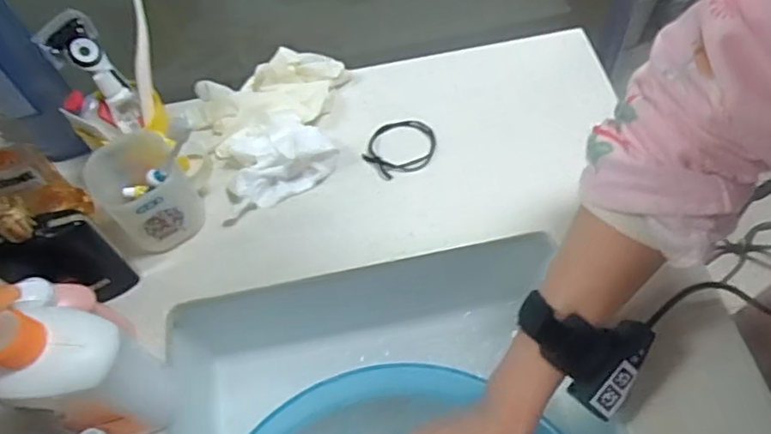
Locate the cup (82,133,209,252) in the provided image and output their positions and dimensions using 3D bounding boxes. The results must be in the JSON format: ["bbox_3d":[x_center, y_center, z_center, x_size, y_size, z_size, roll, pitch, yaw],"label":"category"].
[{"bbox_3d":[-0.207,-0.021,0.520,0.070,0.079,0.072,-1,59,2],"label":"cup"}]

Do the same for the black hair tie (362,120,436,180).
[{"bbox_3d":[0.013,-0.069,0.575,0.068,0.007,0.063,-1,59,2],"label":"black hair tie"}]

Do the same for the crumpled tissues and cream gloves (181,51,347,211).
[{"bbox_3d":[-0.124,-0.087,0.574,0.153,0.041,0.149,-5,59,0],"label":"crumpled tissues and cream gloves"}]

